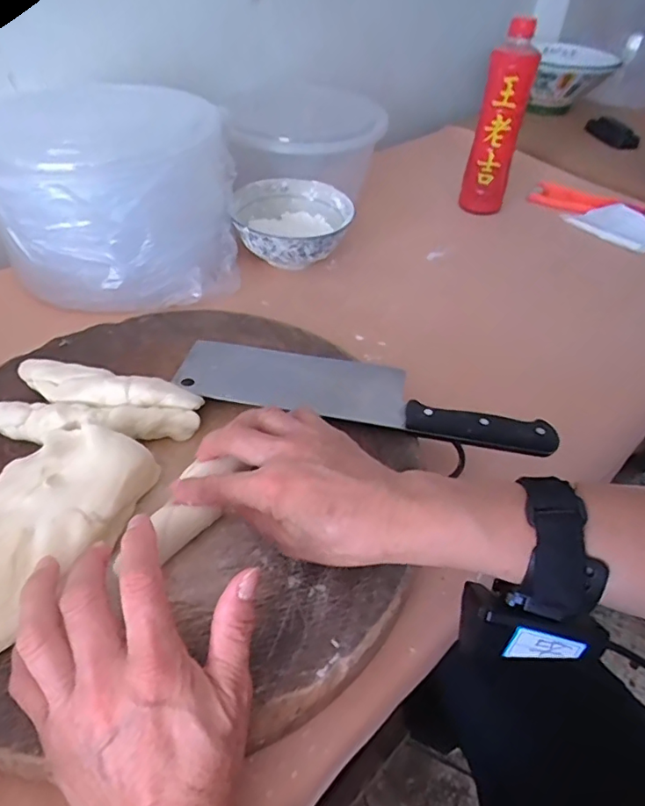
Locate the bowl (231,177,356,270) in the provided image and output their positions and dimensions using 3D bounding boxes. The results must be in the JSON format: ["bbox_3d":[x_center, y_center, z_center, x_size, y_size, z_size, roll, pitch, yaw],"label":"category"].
[{"bbox_3d":[-0.035,-0.211,0.632,0.135,0.054,0.136,2,44,-2],"label":"bowl"}]

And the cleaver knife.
[{"bbox_3d":[0.031,-0.013,0.424,0.285,0.013,0.082,9,44,6],"label":"cleaver knife"}]

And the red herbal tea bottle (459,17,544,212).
[{"bbox_3d":[0.230,-0.363,0.695,0.058,0.222,0.053,15,45,11],"label":"red herbal tea bottle"}]

